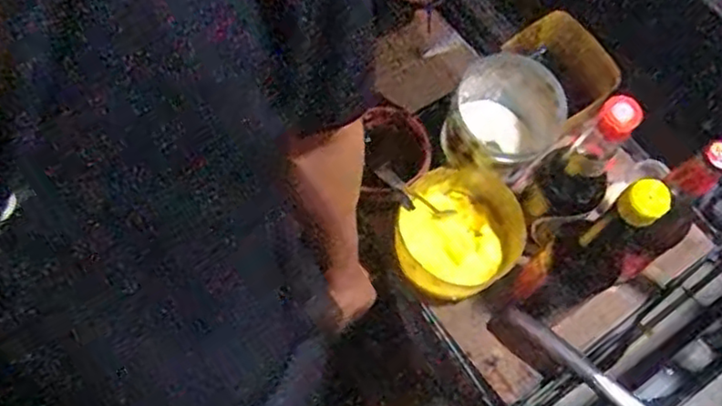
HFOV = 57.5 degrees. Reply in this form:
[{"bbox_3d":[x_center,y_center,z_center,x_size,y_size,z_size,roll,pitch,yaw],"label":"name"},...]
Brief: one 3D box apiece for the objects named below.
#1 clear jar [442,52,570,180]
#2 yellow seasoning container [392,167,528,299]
[{"bbox_3d":[0.157,-0.086,0.761,0.118,0.124,0.117,1,68,-2],"label":"clear jar"},{"bbox_3d":[0.103,0.037,0.741,0.133,0.083,0.131,1,68,-2],"label":"yellow seasoning container"}]

